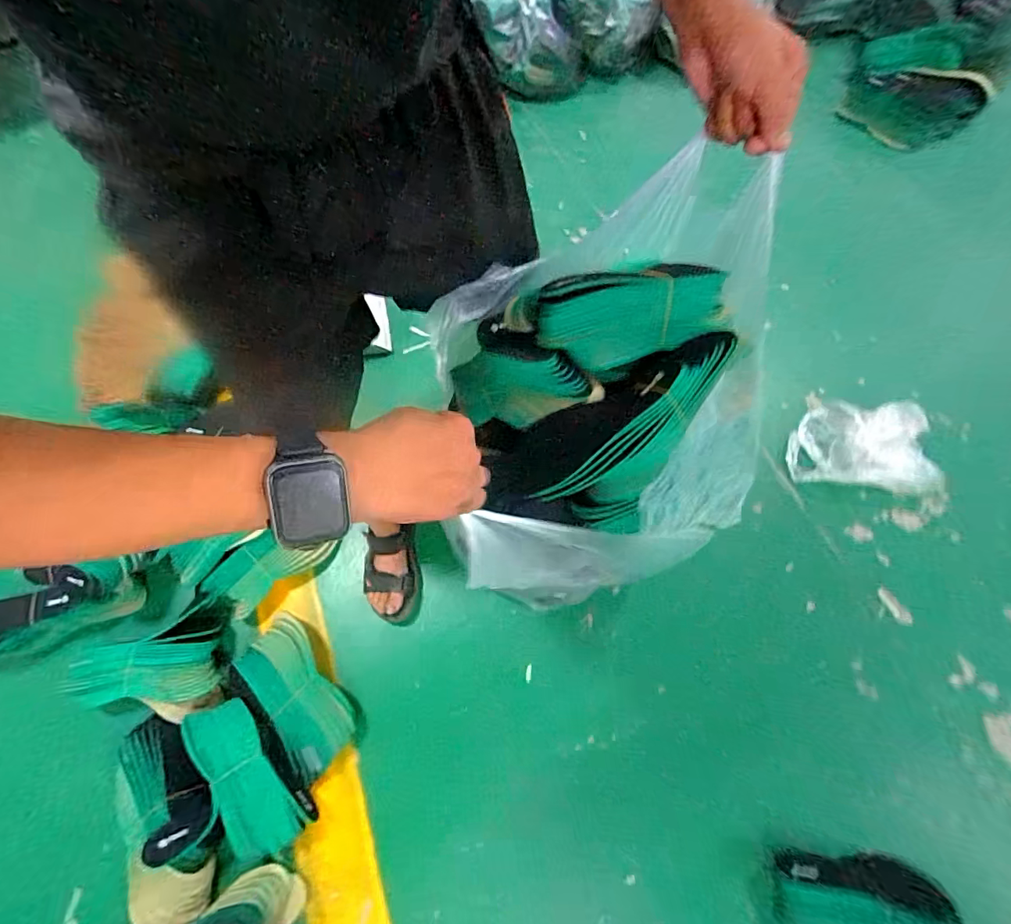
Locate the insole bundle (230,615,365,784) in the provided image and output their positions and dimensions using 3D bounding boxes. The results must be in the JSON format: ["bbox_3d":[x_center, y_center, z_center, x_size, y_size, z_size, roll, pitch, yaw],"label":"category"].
[{"bbox_3d":[-0.392,0.421,0.873,0.133,0.075,0.283,-42,72,-15],"label":"insole bundle"}]

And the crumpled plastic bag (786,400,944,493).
[{"bbox_3d":[0.756,-0.039,1.013,0.263,0.096,0.214,5,55,24],"label":"crumpled plastic bag"}]

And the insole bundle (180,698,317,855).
[{"bbox_3d":[-0.451,0.530,0.813,0.122,0.061,0.278,-39,72,-14],"label":"insole bundle"}]

